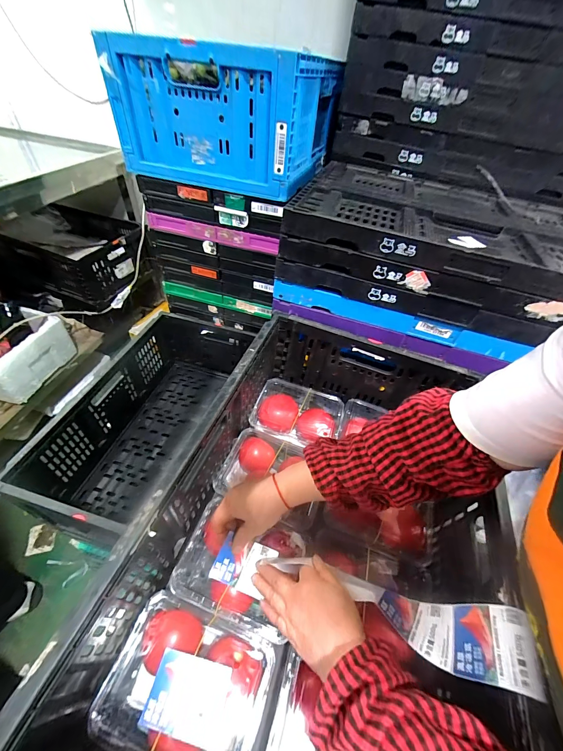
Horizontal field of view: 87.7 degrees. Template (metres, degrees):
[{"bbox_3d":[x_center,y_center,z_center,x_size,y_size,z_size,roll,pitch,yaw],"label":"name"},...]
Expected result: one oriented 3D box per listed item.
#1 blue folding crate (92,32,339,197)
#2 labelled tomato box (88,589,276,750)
[{"bbox_3d":[-0.113,-0.595,0.678,0.397,0.214,0.326,18,48,10],"label":"blue folding crate"},{"bbox_3d":[-0.112,0.368,0.350,0.180,0.078,0.133,18,48,10],"label":"labelled tomato box"}]

